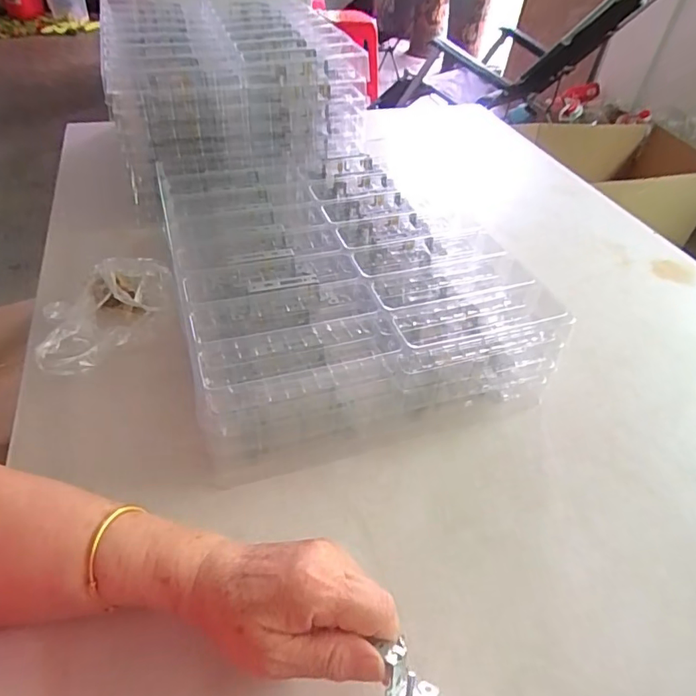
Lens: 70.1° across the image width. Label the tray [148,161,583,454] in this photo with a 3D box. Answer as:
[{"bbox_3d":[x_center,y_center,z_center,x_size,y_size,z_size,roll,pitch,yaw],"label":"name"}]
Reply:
[{"bbox_3d":[-0.015,-0.089,0.583,0.344,0.100,0.413,-10,46,-17],"label":"tray"}]

